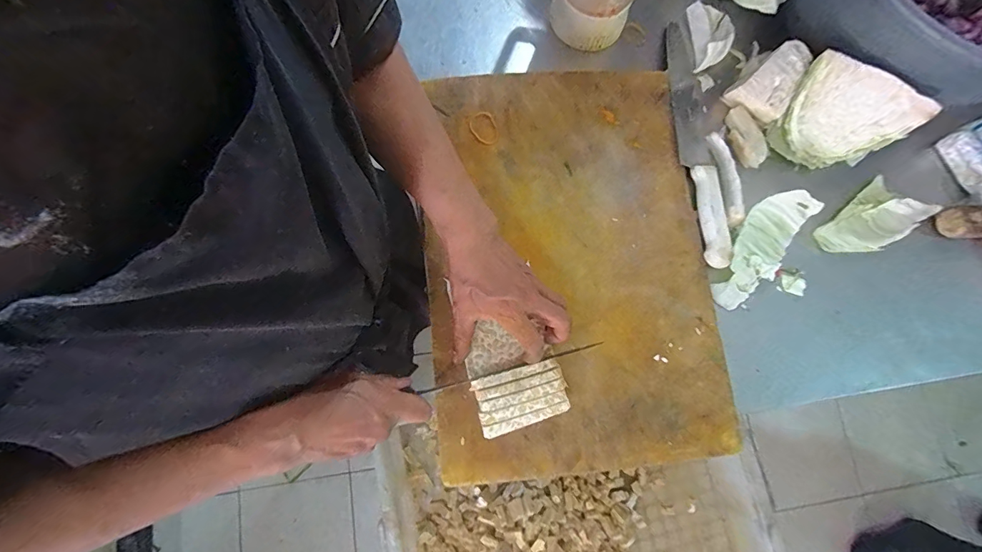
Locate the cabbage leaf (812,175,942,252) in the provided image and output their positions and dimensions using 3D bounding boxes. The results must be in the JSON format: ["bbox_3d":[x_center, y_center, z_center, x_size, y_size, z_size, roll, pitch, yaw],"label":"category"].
[{"bbox_3d":[0.480,-0.067,0.543,0.122,0.035,0.069,-37,83,-10],"label":"cabbage leaf"}]

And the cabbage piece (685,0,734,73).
[{"bbox_3d":[0.302,-0.336,0.589,0.044,0.042,0.104,-3,78,-4],"label":"cabbage piece"}]

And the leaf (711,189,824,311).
[{"bbox_3d":[0.332,-0.035,0.531,0.068,0.031,0.169,36,78,4],"label":"leaf"}]

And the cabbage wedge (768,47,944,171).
[{"bbox_3d":[0.443,-0.206,0.554,0.139,0.119,0.075,23,39,3],"label":"cabbage wedge"}]

